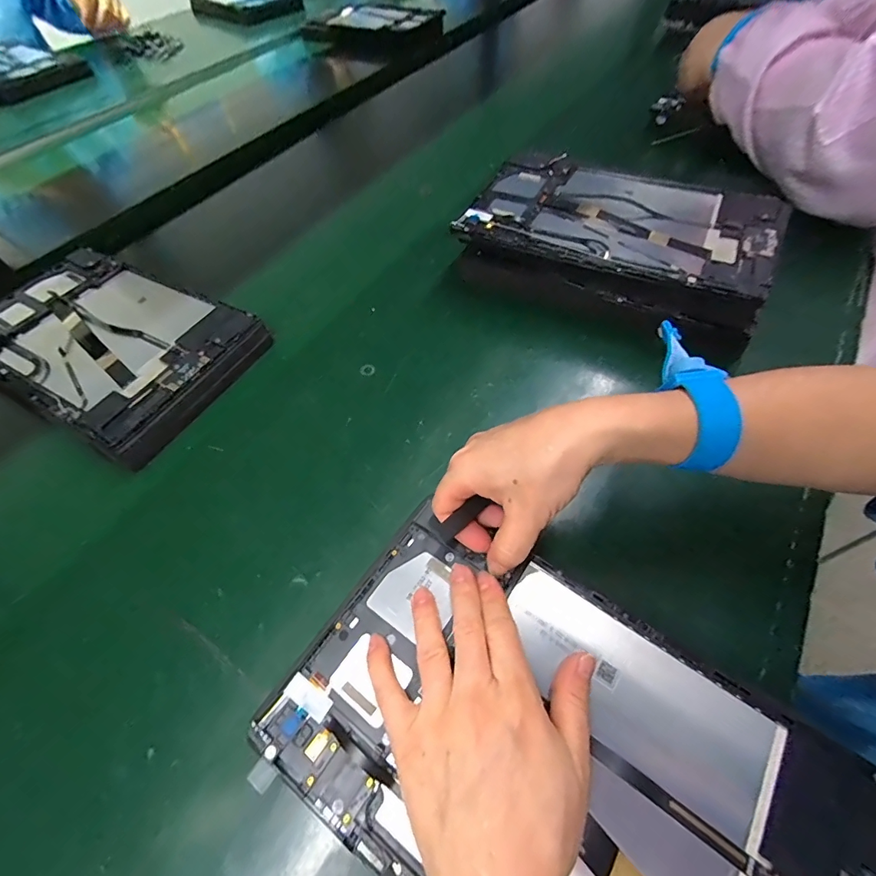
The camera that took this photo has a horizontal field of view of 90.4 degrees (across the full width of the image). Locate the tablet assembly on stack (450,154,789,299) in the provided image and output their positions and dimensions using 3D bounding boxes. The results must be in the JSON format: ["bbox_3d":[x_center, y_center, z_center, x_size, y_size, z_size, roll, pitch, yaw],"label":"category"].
[{"bbox_3d":[0.152,-0.190,0.370,0.238,0.013,0.162,20,61,16],"label":"tablet assembly on stack"}]

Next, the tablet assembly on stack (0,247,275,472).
[{"bbox_3d":[-0.285,-0.083,0.375,0.247,0.025,0.150,24,62,18],"label":"tablet assembly on stack"}]

